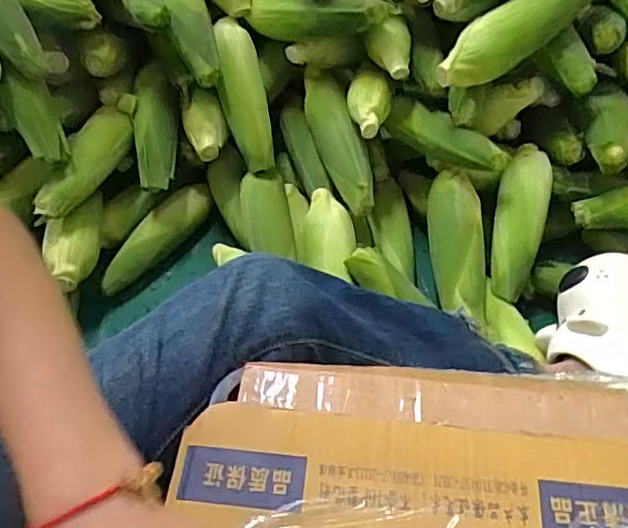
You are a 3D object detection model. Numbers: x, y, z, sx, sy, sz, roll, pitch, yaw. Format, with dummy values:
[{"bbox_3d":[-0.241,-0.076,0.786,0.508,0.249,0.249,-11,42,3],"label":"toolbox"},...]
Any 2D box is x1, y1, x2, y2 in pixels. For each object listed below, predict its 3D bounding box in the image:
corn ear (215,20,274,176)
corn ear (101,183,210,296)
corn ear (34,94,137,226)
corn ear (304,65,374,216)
[{"bbox_3d":[-0.096,-0.230,0.812,0.060,0.072,0.199,-10,78,-4],"label":"corn ear"},{"bbox_3d":[-0.229,-0.042,0.865,0.051,0.045,0.210,34,62,25],"label":"corn ear"},{"bbox_3d":[-0.301,-0.139,0.801,0.056,0.046,0.210,8,55,9],"label":"corn ear"},{"bbox_3d":[0.031,-0.176,0.805,0.059,0.048,0.242,-16,71,-8],"label":"corn ear"}]

